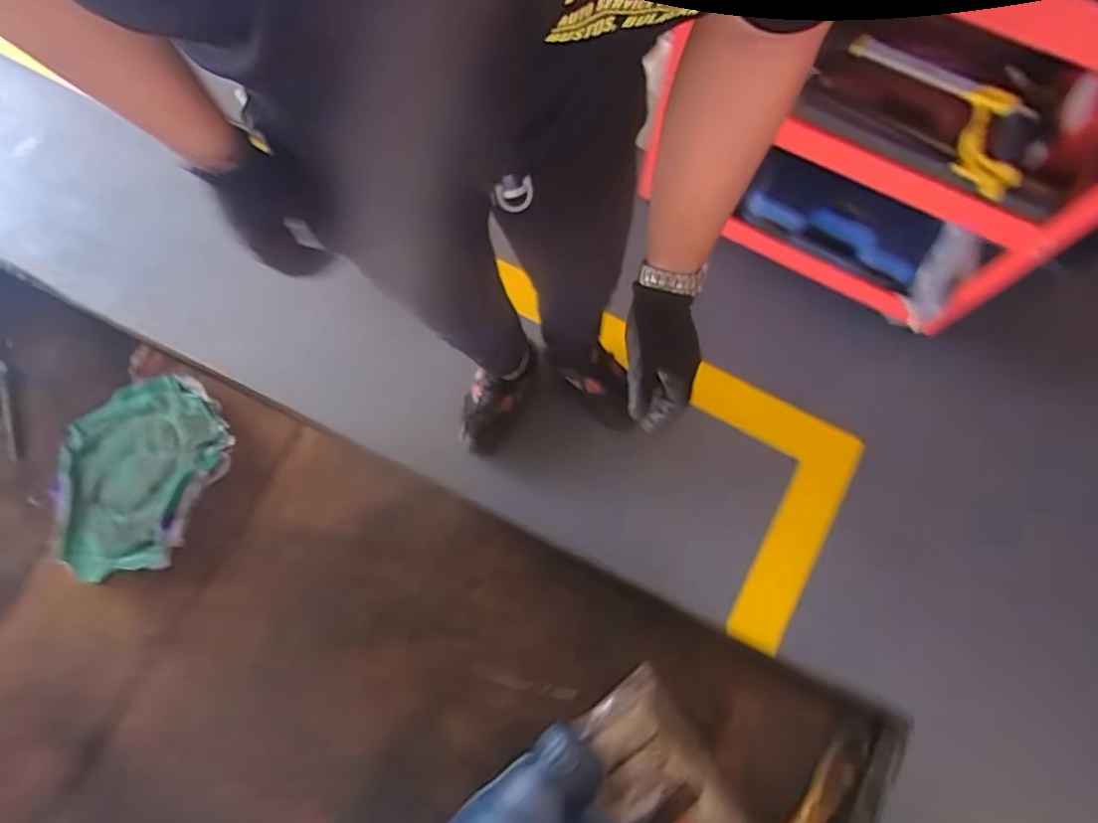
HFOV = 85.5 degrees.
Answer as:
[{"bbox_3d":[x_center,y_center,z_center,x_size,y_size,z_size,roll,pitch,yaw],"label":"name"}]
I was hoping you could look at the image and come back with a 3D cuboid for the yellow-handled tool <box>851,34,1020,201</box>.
[{"bbox_3d":[0.677,-0.547,1.020,0.111,0.030,0.437,-33,57,28],"label":"yellow-handled tool"}]

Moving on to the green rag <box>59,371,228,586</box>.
[{"bbox_3d":[-0.323,0.045,0.453,0.138,0.055,0.149,22,68,6],"label":"green rag"}]

